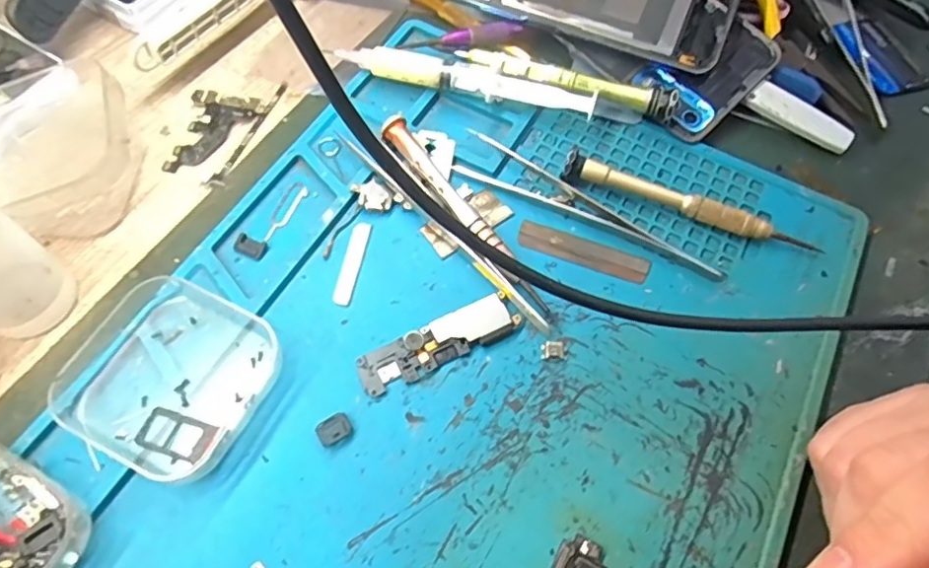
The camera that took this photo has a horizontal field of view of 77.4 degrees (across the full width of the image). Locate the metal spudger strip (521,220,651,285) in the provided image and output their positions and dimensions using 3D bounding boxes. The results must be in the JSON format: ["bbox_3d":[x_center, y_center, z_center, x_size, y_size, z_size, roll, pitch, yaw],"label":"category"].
[{"bbox_3d":[0.051,-0.015,0.251,0.056,0.004,0.014,19,64,7],"label":"metal spudger strip"}]

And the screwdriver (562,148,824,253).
[{"bbox_3d":[0.099,-0.036,0.256,0.113,0.015,0.010,17,63,6],"label":"screwdriver"}]

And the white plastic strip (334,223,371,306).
[{"bbox_3d":[-0.047,-0.010,0.243,0.008,0.004,0.038,10,63,3],"label":"white plastic strip"}]

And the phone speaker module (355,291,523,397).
[{"bbox_3d":[-0.010,0.023,0.228,0.065,0.005,0.017,-24,66,-14],"label":"phone speaker module"}]

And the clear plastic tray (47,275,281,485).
[{"bbox_3d":[-0.109,0.032,0.212,0.066,0.017,0.064,22,64,9],"label":"clear plastic tray"}]

